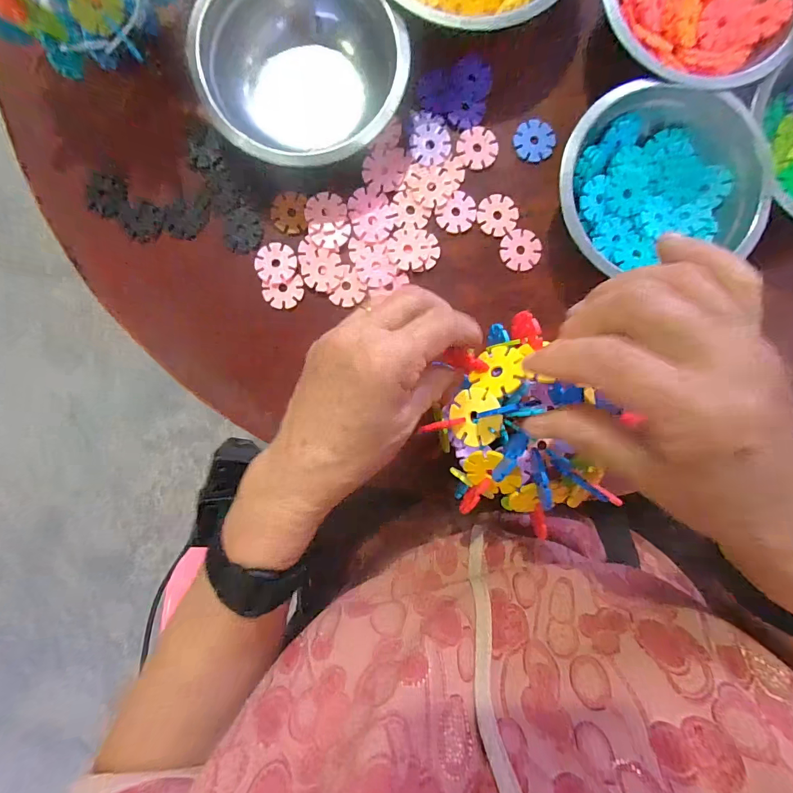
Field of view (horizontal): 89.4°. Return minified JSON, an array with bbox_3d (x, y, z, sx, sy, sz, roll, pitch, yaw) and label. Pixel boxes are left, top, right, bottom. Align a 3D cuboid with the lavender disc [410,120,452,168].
[{"bbox_3d":[0.026,-0.196,0.310,0.031,0.004,0.033,0,94,1],"label":"lavender disc"}]

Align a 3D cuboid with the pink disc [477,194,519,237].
[{"bbox_3d":[0.079,-0.142,0.315,0.032,0.004,0.031,0,92,-1],"label":"pink disc"}]

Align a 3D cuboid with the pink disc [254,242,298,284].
[{"bbox_3d":[-0.093,-0.104,0.310,0.031,0.005,0.031,0,92,-1],"label":"pink disc"}]

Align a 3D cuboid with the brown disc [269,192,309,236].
[{"bbox_3d":[-0.083,-0.142,0.311,0.029,0.004,0.033,-1,92,-1],"label":"brown disc"}]

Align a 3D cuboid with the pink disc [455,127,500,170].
[{"bbox_3d":[0.064,-0.194,0.312,0.032,0.004,0.030,0,92,-1],"label":"pink disc"}]

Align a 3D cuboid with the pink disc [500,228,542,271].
[{"bbox_3d":[0.098,-0.116,0.316,0.031,0.004,0.032,0,92,-1],"label":"pink disc"}]

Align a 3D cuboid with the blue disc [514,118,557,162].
[{"bbox_3d":[0.108,-0.201,0.314,0.030,0.004,0.031,0,92,-1],"label":"blue disc"}]

